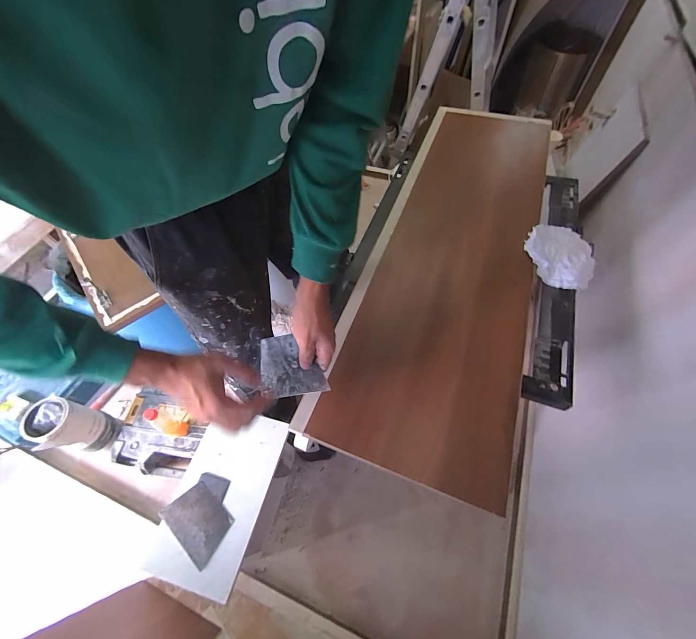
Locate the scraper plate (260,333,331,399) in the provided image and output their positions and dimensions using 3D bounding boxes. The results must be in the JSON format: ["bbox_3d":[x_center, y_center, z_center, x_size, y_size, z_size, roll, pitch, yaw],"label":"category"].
[{"bbox_3d":[-0.089,0.069,0.485,0.107,0.007,0.097,-12,73,15],"label":"scraper plate"}]

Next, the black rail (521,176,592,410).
[{"bbox_3d":[0.458,-0.112,0.675,0.106,0.045,0.629,16,60,13],"label":"black rail"}]

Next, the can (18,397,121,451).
[{"bbox_3d":[-0.823,0.320,0.927,0.134,0.191,0.124,8,59,9],"label":"can"}]

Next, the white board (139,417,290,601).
[{"bbox_3d":[-0.282,0.379,0.687,0.195,0.018,0.329,11,57,8],"label":"white board"}]

